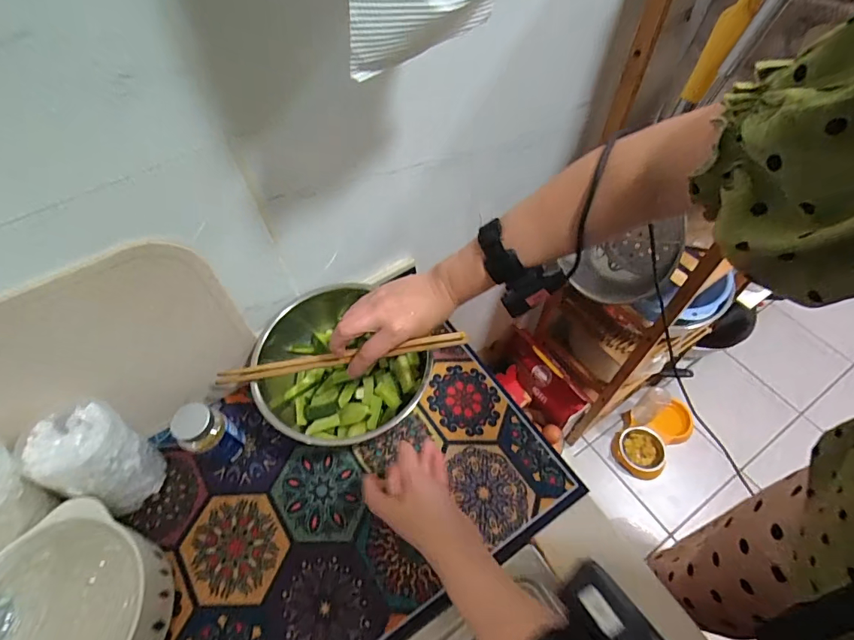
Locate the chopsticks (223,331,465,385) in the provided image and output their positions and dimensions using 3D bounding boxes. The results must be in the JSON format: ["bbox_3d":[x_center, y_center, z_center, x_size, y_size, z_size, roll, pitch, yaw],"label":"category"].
[{"bbox_3d":[-0.101,0.043,0.493,0.289,0.017,0.015,-10,57,9],"label":"chopsticks"}]

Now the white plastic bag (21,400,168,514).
[{"bbox_3d":[-0.353,0.150,0.482,0.086,0.117,0.086,16,59,11],"label":"white plastic bag"}]

